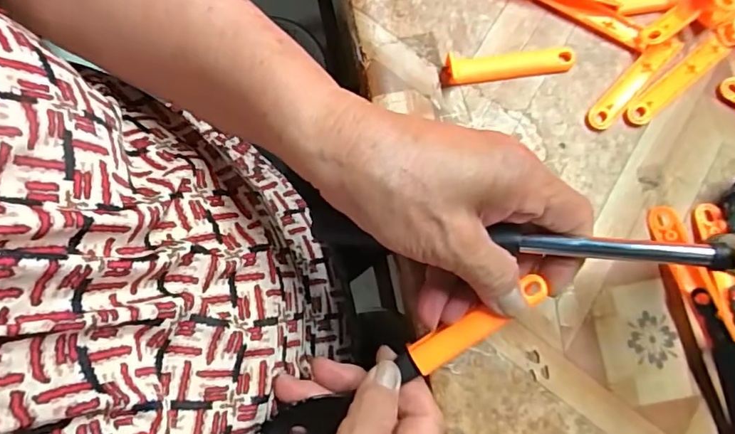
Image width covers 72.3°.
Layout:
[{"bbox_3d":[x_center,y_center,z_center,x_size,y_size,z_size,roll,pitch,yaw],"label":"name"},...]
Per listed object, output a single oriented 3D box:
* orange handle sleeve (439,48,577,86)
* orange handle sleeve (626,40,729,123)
[{"bbox_3d":[0.083,-0.089,0.295,0.079,0.006,0.016,-4,79,-1],"label":"orange handle sleeve"},{"bbox_3d":[0.181,-0.079,0.294,0.073,0.004,0.015,-39,82,-7],"label":"orange handle sleeve"}]

